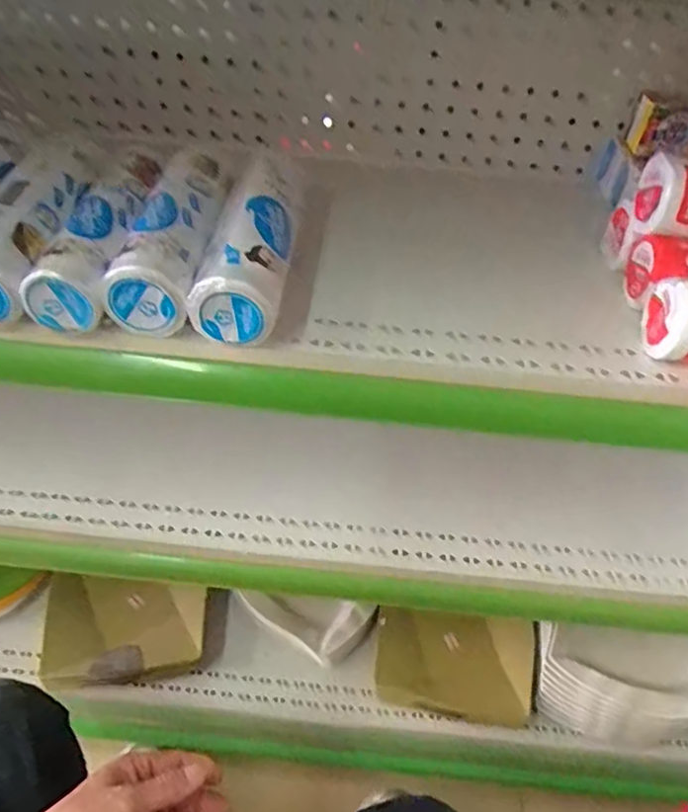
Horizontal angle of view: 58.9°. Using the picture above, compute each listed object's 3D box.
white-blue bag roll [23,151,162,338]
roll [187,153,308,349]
[{"bbox_3d":[-0.175,-0.131,0.462,0.058,0.050,0.180,5,47,-1],"label":"white-blue bag roll"},{"bbox_3d":[-0.062,-0.122,0.457,0.055,0.051,0.175,8,47,2],"label":"roll"}]

